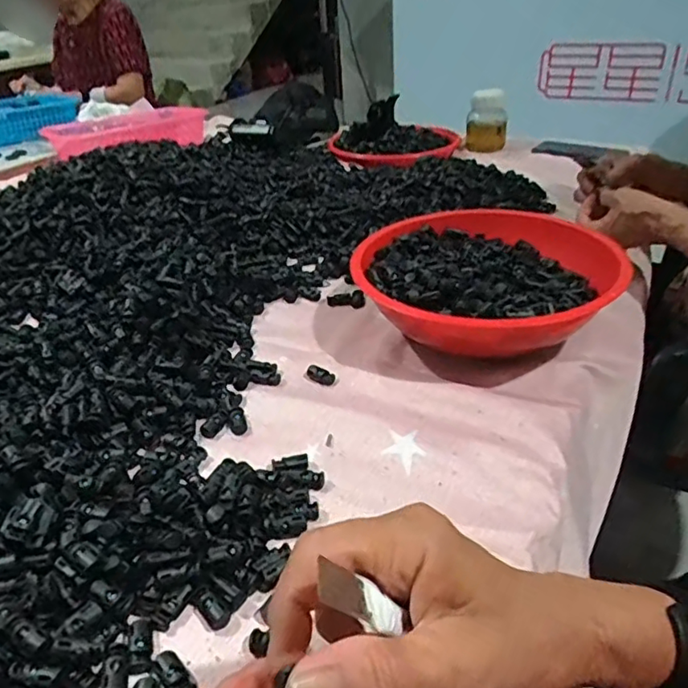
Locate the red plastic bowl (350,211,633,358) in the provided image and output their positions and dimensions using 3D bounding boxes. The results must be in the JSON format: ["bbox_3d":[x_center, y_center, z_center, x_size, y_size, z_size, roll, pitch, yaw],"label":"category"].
[{"bbox_3d":[0.136,-0.051,0.576,0.238,0.080,0.234,-2,33,1],"label":"red plastic bowl"}]

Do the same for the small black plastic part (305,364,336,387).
[{"bbox_3d":[-0.021,0.028,0.539,0.030,0.006,0.017,26,42,36],"label":"small black plastic part"}]

